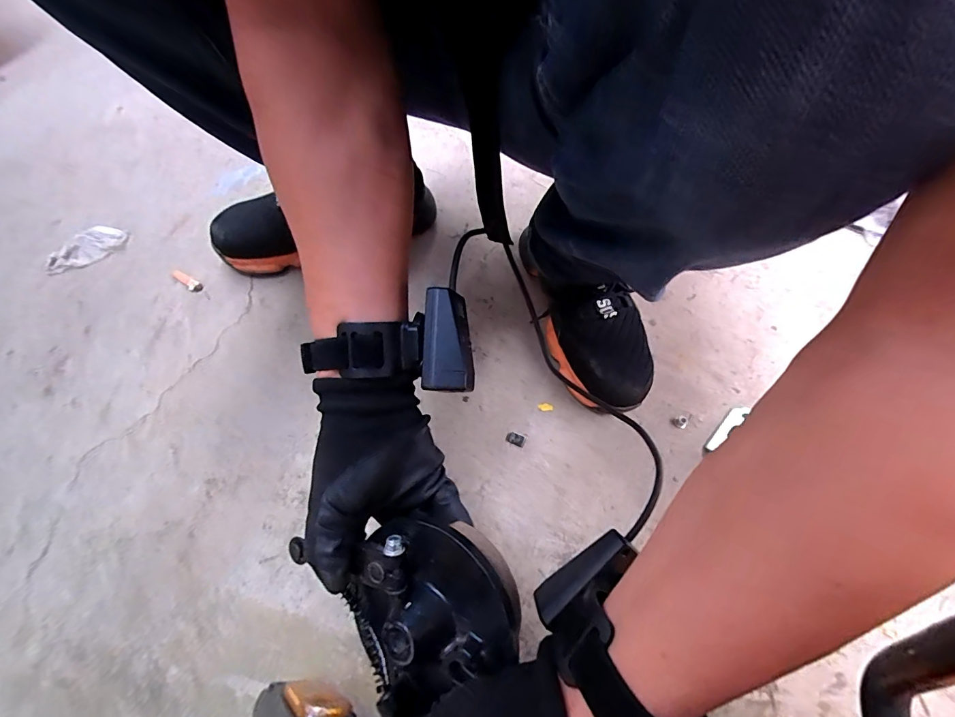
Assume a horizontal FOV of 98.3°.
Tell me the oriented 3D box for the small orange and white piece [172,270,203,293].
[{"bbox_3d":[-0.355,-0.096,0.504,0.054,0.004,0.014,35,64,15],"label":"small orange and white piece"}]

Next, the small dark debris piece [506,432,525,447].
[{"bbox_3d":[0.040,0.083,0.429,0.018,0.004,0.012,23,61,9],"label":"small dark debris piece"}]

